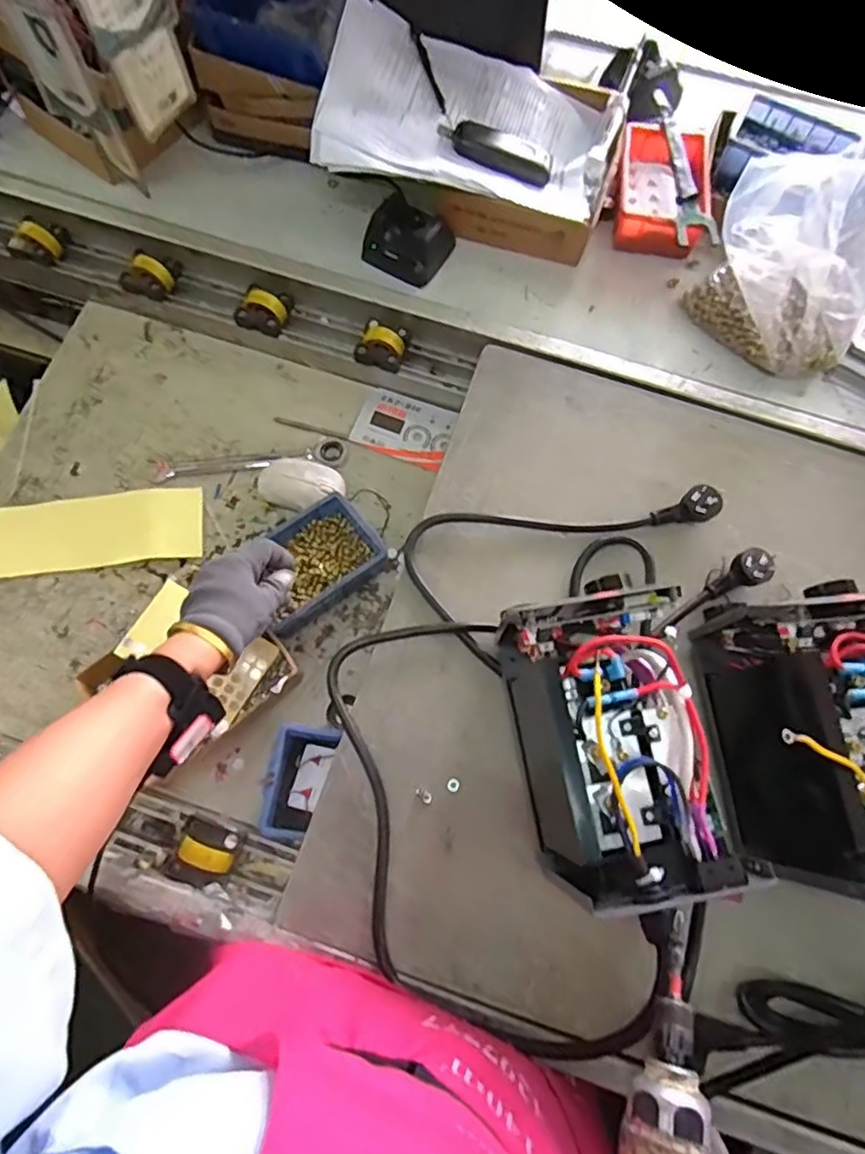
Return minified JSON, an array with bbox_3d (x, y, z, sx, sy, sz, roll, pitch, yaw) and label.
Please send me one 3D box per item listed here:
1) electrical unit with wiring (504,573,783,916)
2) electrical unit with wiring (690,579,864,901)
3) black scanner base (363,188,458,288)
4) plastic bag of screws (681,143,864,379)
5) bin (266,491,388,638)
[{"bbox_3d":[0.132,0.130,0.463,0.116,0.154,0.208,-10,73,-5],"label":"electrical unit with wiring"},{"bbox_3d":[0.299,0.124,0.479,0.148,0.153,0.214,-4,72,-3],"label":"electrical unit with wiring"},{"bbox_3d":[-0.027,-0.376,0.687,0.082,0.047,0.076,30,74,8],"label":"black scanner base"},{"bbox_3d":[0.379,-0.325,0.625,0.179,0.141,0.171,38,75,10],"label":"plastic bag of screws"},{"bbox_3d":[-0.123,-0.013,0.644,0.137,0.043,0.095,-36,75,-10],"label":"bin"}]

